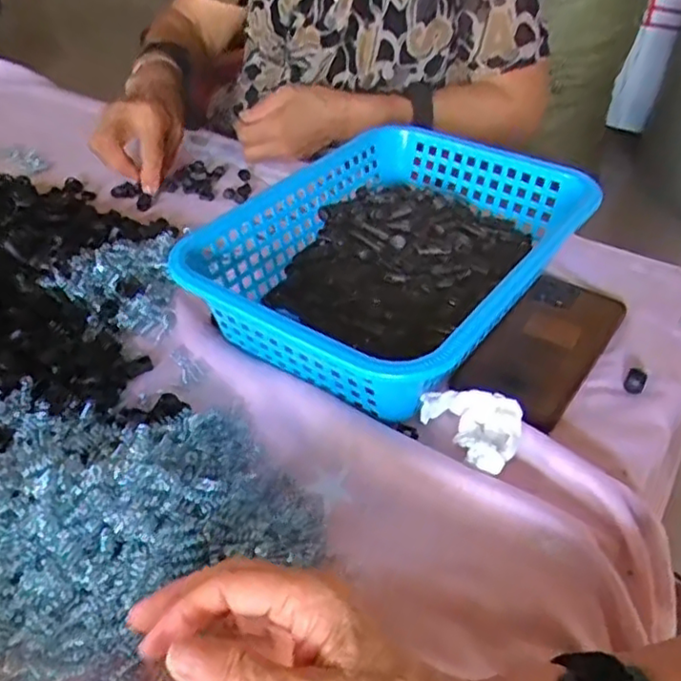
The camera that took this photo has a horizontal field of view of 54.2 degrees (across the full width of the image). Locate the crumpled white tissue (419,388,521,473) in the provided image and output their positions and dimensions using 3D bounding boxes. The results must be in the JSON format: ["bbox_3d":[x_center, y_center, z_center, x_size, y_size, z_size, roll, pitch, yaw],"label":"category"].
[{"bbox_3d":[0.084,0.053,0.421,0.063,0.026,0.043,30,49,30],"label":"crumpled white tissue"}]

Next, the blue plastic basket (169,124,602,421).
[{"bbox_3d":[0.043,-0.062,0.521,0.211,0.080,0.295,25,47,27],"label":"blue plastic basket"}]

